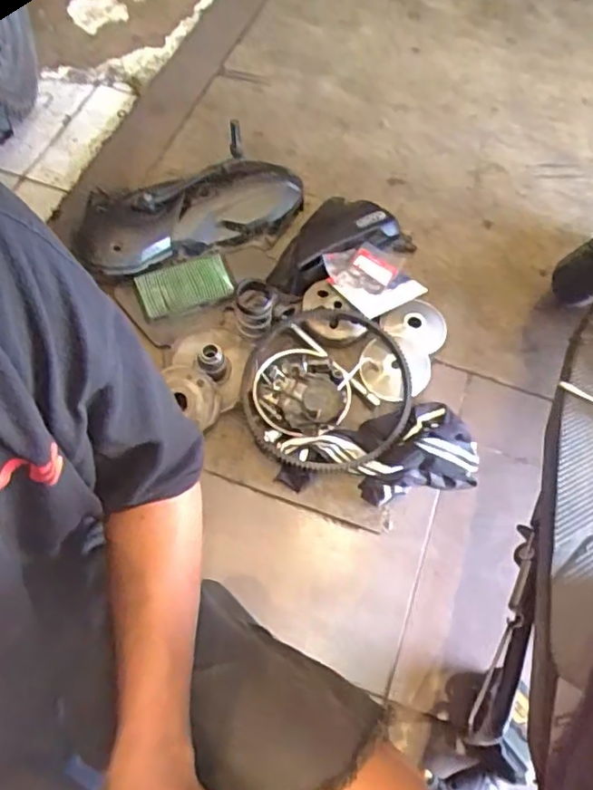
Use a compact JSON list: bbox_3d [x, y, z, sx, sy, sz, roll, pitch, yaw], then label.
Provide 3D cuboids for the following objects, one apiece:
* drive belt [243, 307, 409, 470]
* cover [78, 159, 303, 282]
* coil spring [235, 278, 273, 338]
[{"bbox_3d":[0.050,-0.014,1.008,0.275,0.041,0.289,2,63,-4],"label":"drive belt"},{"bbox_3d":[-0.189,-0.343,1.152,0.417,0.066,0.174,-17,65,-13],"label":"cover"},{"bbox_3d":[-0.070,-0.140,1.026,0.058,0.091,0.059,1,63,-4],"label":"coil spring"}]

